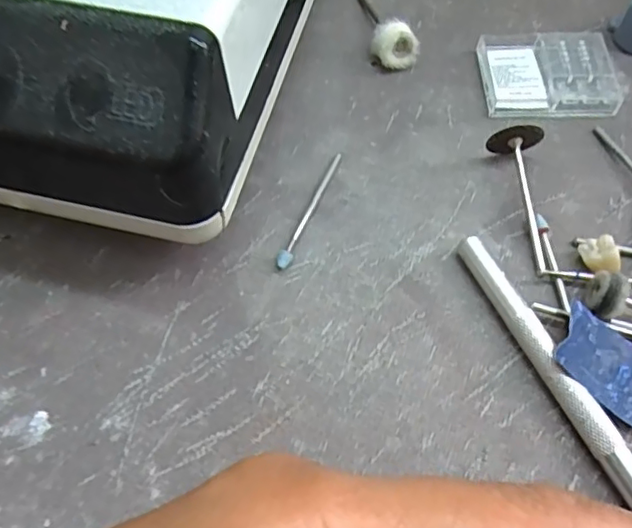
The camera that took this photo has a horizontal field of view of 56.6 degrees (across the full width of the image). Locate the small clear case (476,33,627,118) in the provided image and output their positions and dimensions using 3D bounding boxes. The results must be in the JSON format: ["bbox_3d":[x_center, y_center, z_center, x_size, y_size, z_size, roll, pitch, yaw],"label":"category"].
[{"bbox_3d":[0.082,-0.068,0.208,0.046,0.008,0.036,-2,62,0],"label":"small clear case"}]

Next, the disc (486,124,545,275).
[{"bbox_3d":[0.061,-0.021,0.179,0.016,0.014,0.045,5,62,3],"label":"disc"}]

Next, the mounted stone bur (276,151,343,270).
[{"bbox_3d":[-0.002,-0.018,0.183,0.004,0.004,0.046,19,64,11],"label":"mounted stone bur"}]

